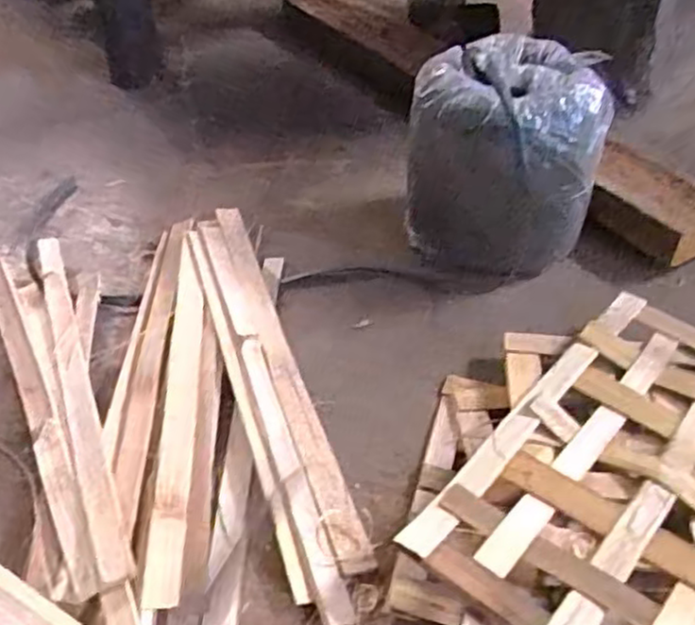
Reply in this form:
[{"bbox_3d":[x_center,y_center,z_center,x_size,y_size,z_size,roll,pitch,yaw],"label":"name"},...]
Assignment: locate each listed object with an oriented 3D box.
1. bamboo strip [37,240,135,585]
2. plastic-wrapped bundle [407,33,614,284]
[{"bbox_3d":[-0.229,0.049,0.597,0.026,0.014,0.411,-9,39,-23],"label":"bamboo strip"},{"bbox_3d":[0.152,-0.149,0.725,0.181,0.192,0.174,13,43,16],"label":"plastic-wrapped bundle"}]

